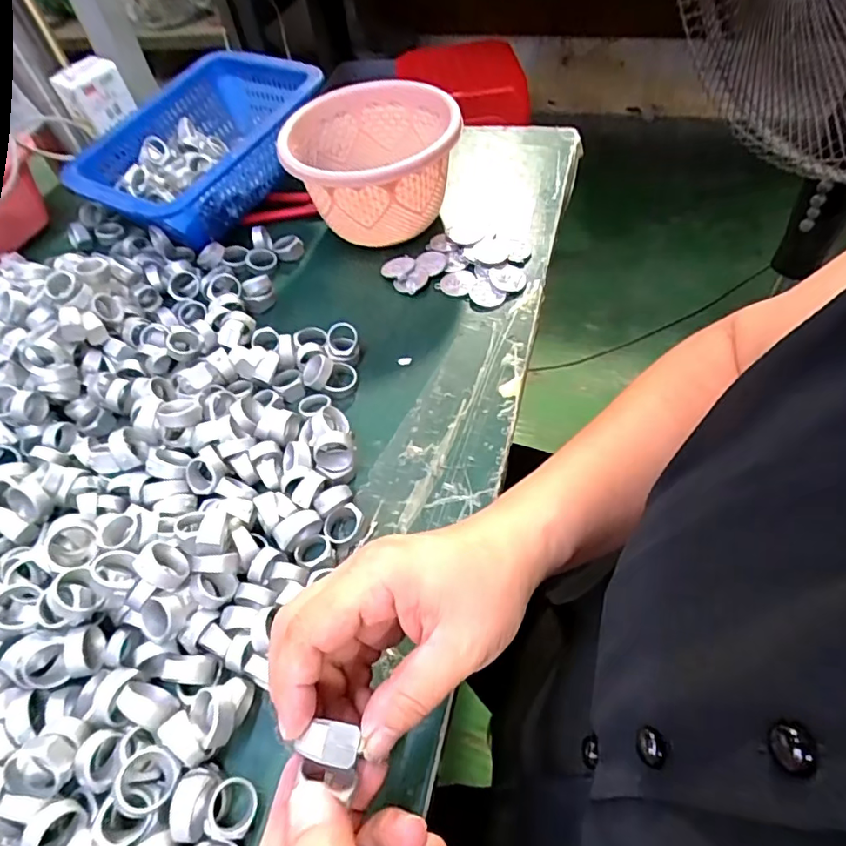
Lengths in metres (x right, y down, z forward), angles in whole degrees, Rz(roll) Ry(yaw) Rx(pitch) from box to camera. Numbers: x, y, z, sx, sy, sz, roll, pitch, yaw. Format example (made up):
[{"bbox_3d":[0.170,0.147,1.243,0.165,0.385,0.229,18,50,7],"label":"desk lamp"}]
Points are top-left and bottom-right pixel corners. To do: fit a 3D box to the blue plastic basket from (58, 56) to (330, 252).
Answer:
[{"bbox_3d":[-0.210,-0.251,0.525,0.164,0.086,0.211,25,62,24],"label":"blue plastic basket"}]

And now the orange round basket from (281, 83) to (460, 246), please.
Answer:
[{"bbox_3d":[-0.043,-0.214,0.481,0.132,0.096,0.133,-2,54,2],"label":"orange round basket"}]

